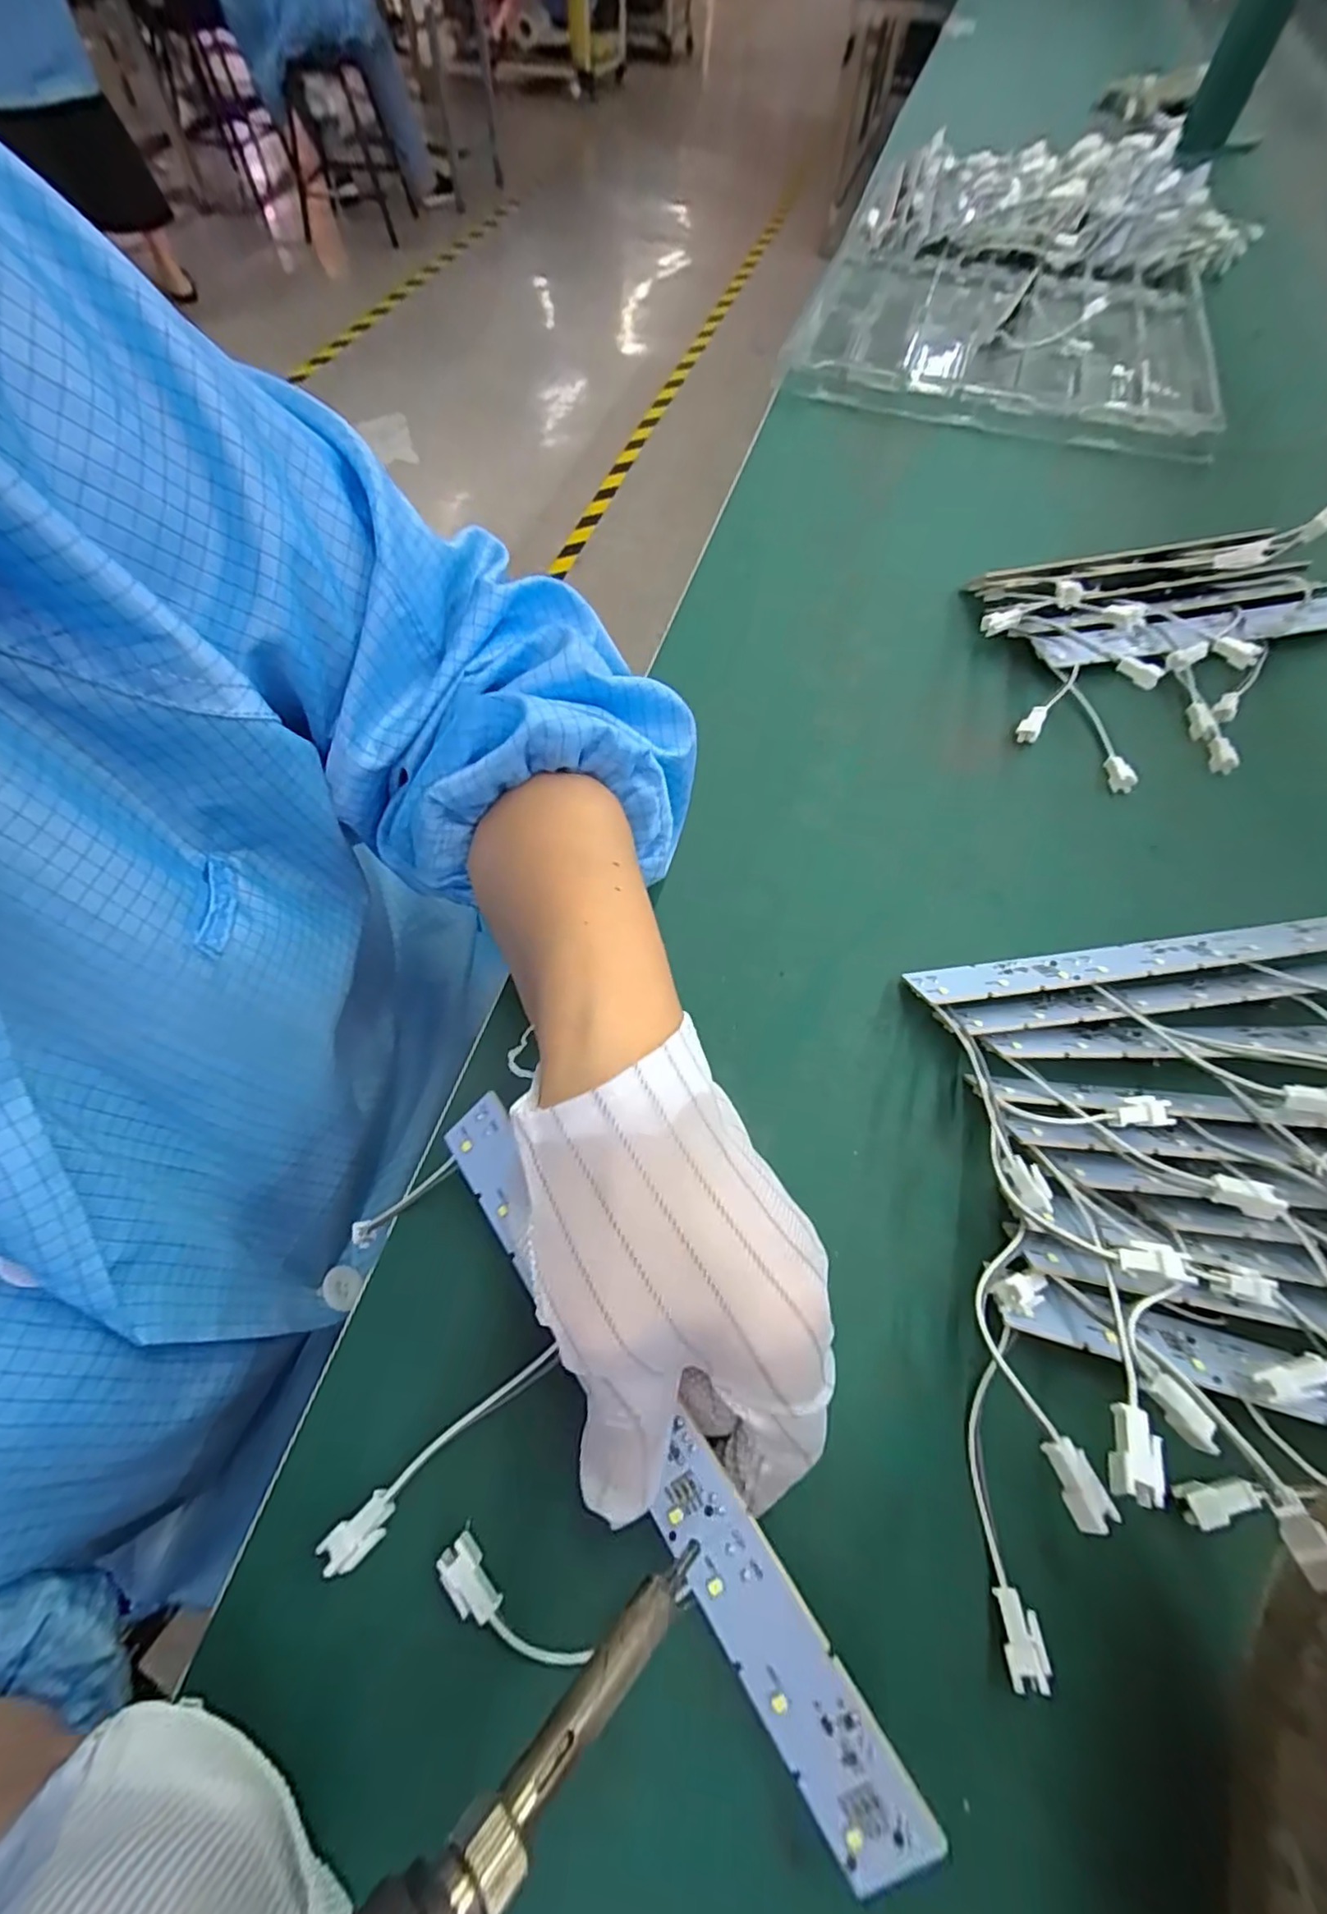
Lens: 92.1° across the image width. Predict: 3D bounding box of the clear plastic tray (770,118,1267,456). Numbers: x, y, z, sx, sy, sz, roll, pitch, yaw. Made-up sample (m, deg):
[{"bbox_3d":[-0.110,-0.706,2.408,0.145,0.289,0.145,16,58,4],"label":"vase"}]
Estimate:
[{"bbox_3d":[0.314,-0.595,0.550,0.341,0.046,0.467,21,65,9],"label":"clear plastic tray"}]

